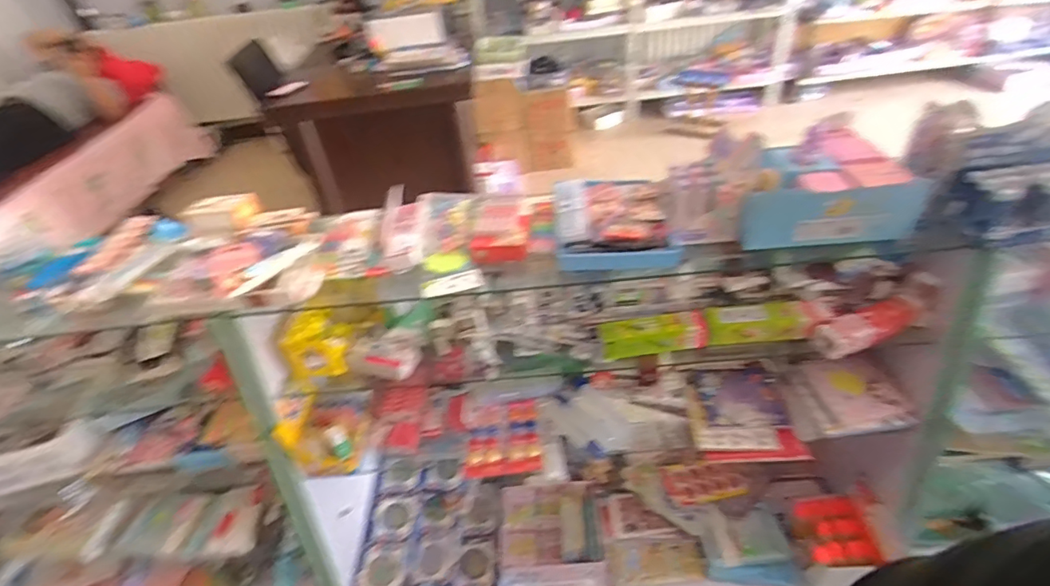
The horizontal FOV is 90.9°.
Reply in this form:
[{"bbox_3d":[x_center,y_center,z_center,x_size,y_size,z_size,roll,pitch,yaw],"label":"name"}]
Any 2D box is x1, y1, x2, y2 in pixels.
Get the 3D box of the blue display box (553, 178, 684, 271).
[{"bbox_3d":[0.149,-0.129,0.894,0.192,0.064,0.237,-3,39,5],"label":"blue display box"}]

